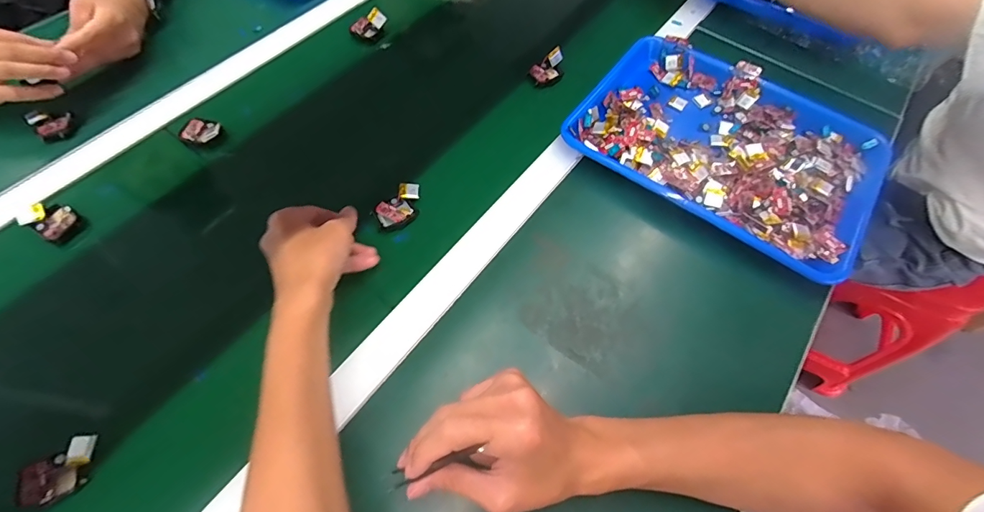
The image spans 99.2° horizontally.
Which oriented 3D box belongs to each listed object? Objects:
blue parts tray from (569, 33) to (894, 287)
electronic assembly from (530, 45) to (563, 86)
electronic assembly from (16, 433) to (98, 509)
[{"bbox_3d":[0.280,-0.142,0.508,0.339,0.038,0.253,34,66,19],"label":"blue parts tray"},{"bbox_3d":[0.077,-0.258,0.573,0.046,0.031,0.032,-24,62,-12],"label":"electronic assembly"},{"bbox_3d":[-0.347,0.174,0.336,0.058,0.014,0.037,-31,64,-16],"label":"electronic assembly"}]

